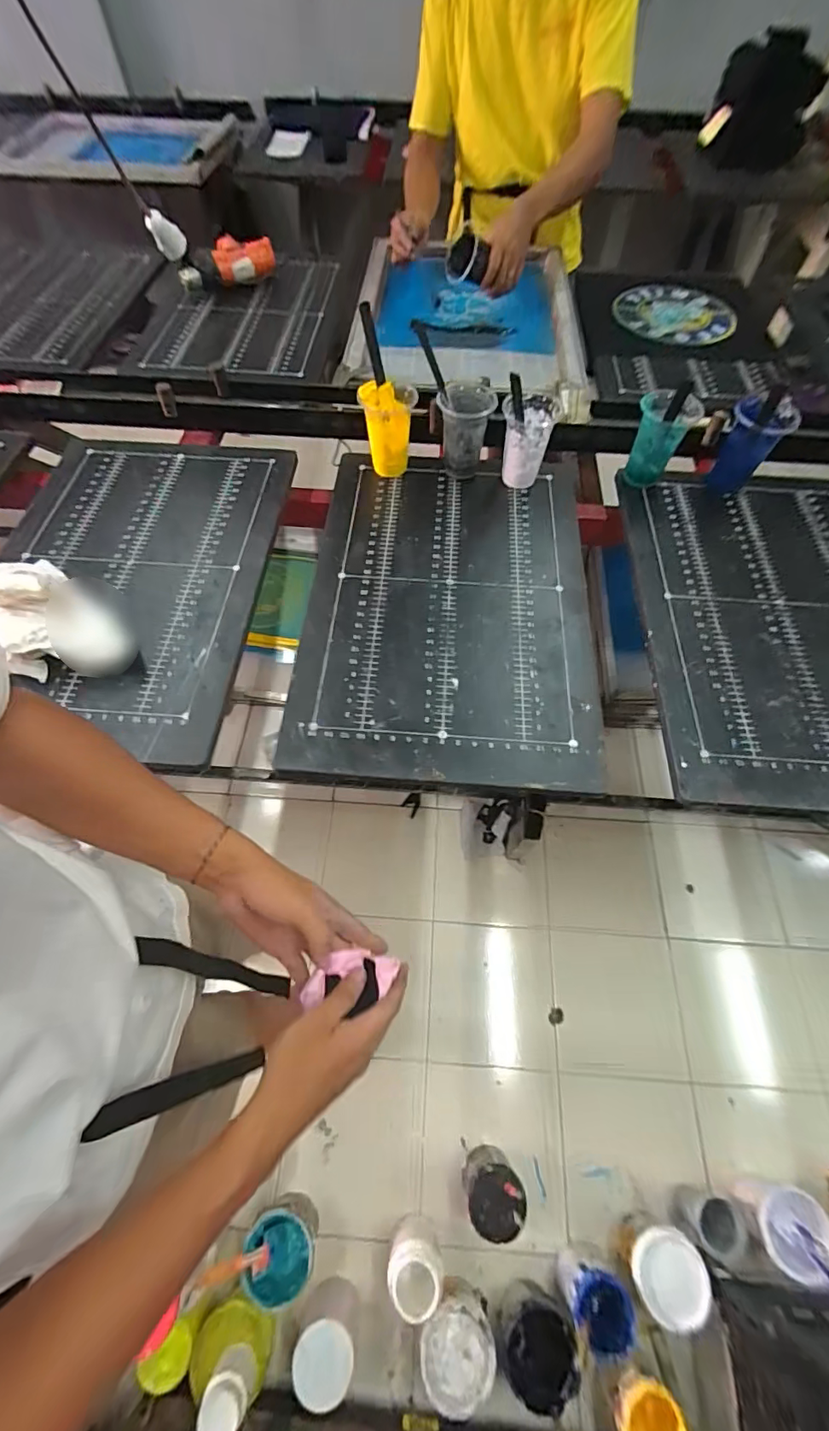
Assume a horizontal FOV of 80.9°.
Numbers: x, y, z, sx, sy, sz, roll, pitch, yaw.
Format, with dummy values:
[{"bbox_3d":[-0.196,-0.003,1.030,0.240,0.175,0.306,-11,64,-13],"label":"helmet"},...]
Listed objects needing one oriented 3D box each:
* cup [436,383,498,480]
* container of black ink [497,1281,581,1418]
[{"bbox_3d":[0.081,-0.457,0.791,0.084,0.125,0.088,0,64,1],"label":"cup"},{"bbox_3d":[0.219,1.134,0.887,0.124,0.137,0.126,0,62,0],"label":"container of black ink"}]

